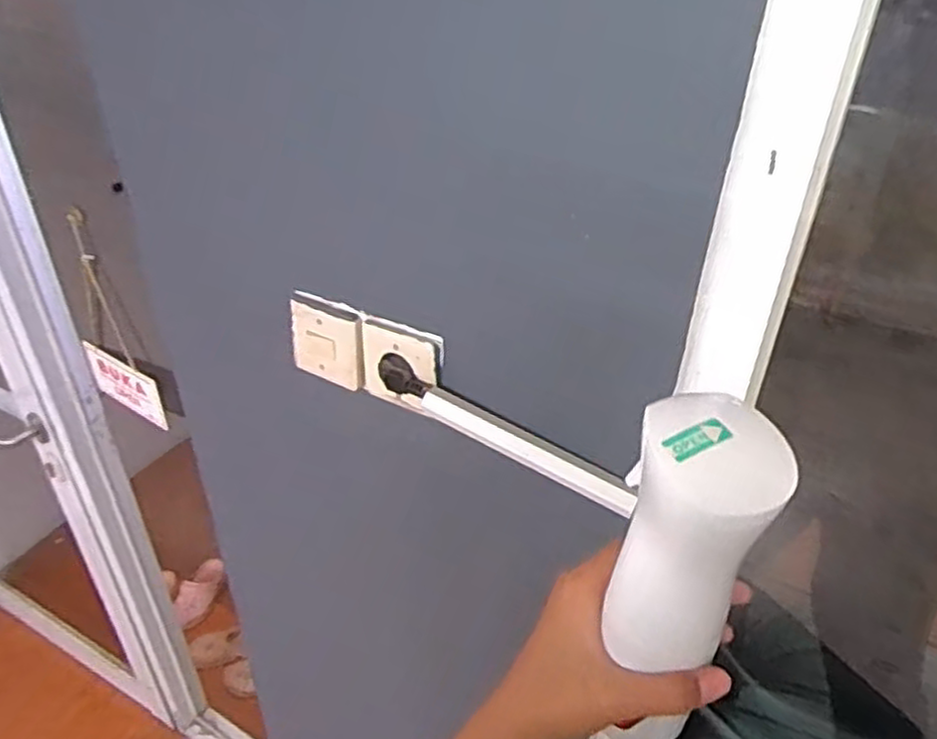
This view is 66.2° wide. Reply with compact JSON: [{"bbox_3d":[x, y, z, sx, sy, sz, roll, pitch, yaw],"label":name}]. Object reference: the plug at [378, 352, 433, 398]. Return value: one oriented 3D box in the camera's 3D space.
[{"bbox_3d":[-0.059,0.005,0.628,0.022,0.029,0.055,-30,45,-35],"label":"plug"}]

